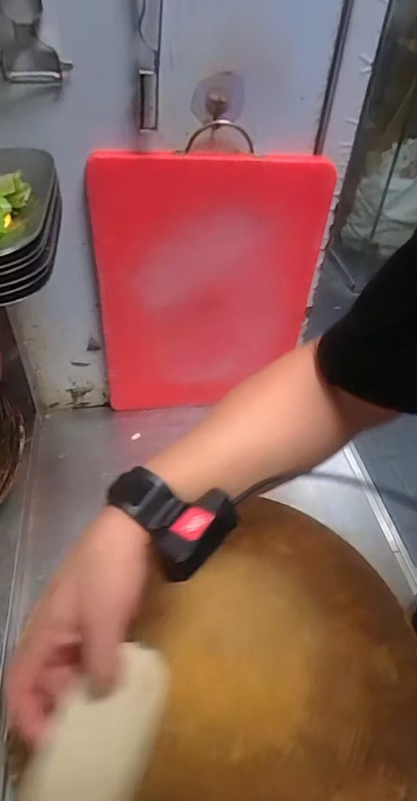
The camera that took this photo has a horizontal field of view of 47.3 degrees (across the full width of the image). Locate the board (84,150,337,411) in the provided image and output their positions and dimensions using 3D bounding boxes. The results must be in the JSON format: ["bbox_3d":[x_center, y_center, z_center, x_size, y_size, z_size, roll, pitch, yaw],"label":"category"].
[{"bbox_3d":[0.000,-0.132,0.673,0.292,0.396,0.024,-6,46,-10],"label":"board"}]

